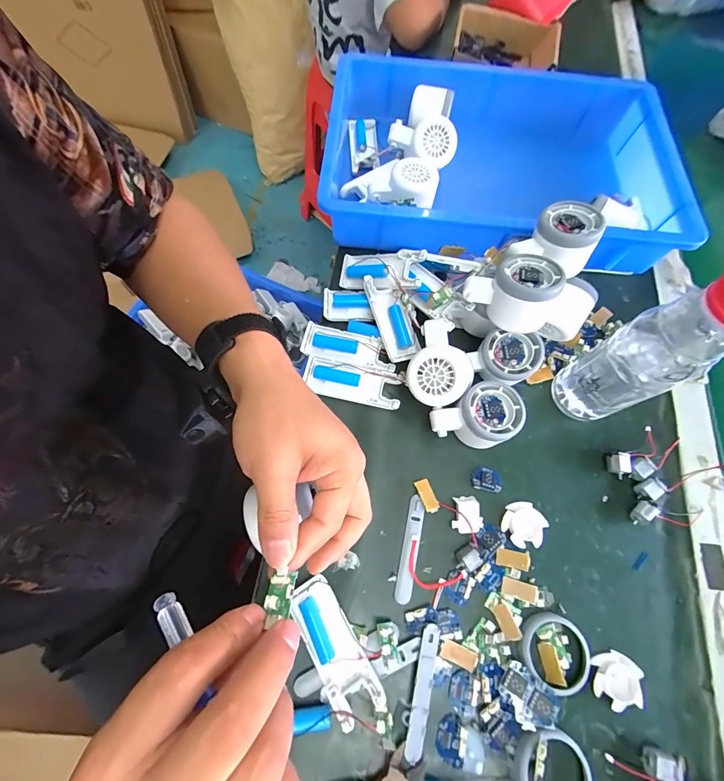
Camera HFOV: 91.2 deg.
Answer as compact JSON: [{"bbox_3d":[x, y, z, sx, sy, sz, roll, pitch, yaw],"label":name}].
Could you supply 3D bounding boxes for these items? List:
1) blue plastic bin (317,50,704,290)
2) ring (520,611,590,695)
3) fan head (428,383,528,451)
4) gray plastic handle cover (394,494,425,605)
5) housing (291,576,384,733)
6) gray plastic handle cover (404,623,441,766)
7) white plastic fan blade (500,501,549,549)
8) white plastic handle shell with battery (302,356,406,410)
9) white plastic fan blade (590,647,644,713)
[{"bbox_3d":[0.175,-0.291,0.475,0.424,0.103,0.288,5,69,-1],"label":"blue plastic bin"},{"bbox_3d":[0.167,0.227,0.308,0.056,0.010,0.056,1,69,-2],"label":"ring"},{"bbox_3d":[0.115,0.032,0.357,0.081,0.053,0.056,-25,72,-11],"label":"fan head"},{"bbox_3d":[0.045,0.148,0.334,0.016,0.005,0.093,12,69,2],"label":"gray plastic handle cover"},{"bbox_3d":[-0.025,0.214,0.299,0.039,0.022,0.104,-29,73,-13],"label":"housing"},{"bbox_3d":[0.050,0.248,0.294,0.015,0.009,0.094,14,69,3],"label":"gray plastic handle cover"},{"bbox_3d":[0.156,0.129,0.343,0.038,0.012,0.040,28,71,8],"label":"white plastic fan blade"},{"bbox_3d":[-0.010,-0.009,0.382,0.105,0.013,0.039,12,69,2],"label":"white plastic handle shell with battery"},{"bbox_3d":[0.218,0.249,0.304,0.035,0.010,0.041,18,69,4],"label":"white plastic fan blade"}]

